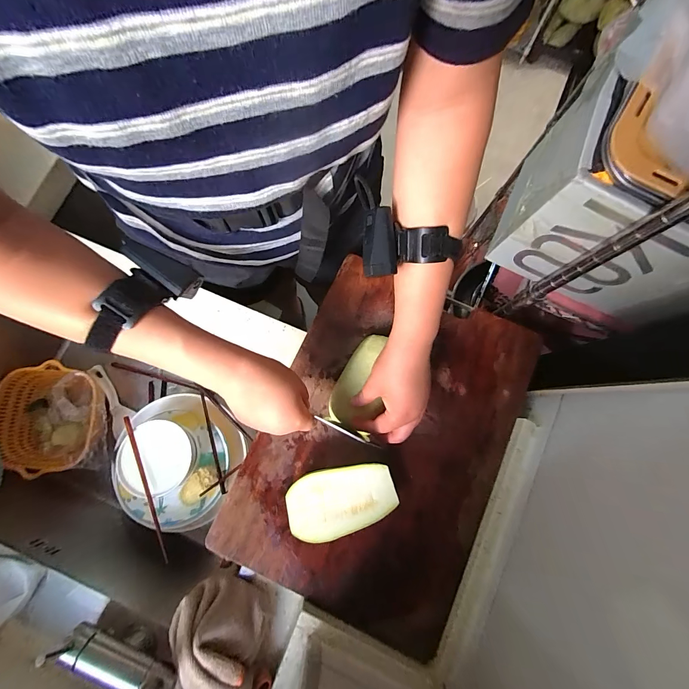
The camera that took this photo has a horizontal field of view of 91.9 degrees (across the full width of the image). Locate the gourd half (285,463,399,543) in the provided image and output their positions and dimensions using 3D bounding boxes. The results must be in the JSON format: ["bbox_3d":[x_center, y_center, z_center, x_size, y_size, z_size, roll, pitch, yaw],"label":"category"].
[{"bbox_3d":[-0.002,0.214,0.459,0.142,0.059,0.088,-7,79,-2],"label":"gourd half"}]

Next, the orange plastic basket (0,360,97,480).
[{"bbox_3d":[-0.581,0.146,0.679,0.177,0.089,0.207,-13,80,-3],"label":"orange plastic basket"}]

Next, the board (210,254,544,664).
[{"bbox_3d":[0.062,0.140,0.501,0.354,0.032,0.484,27,80,4],"label":"board"}]

